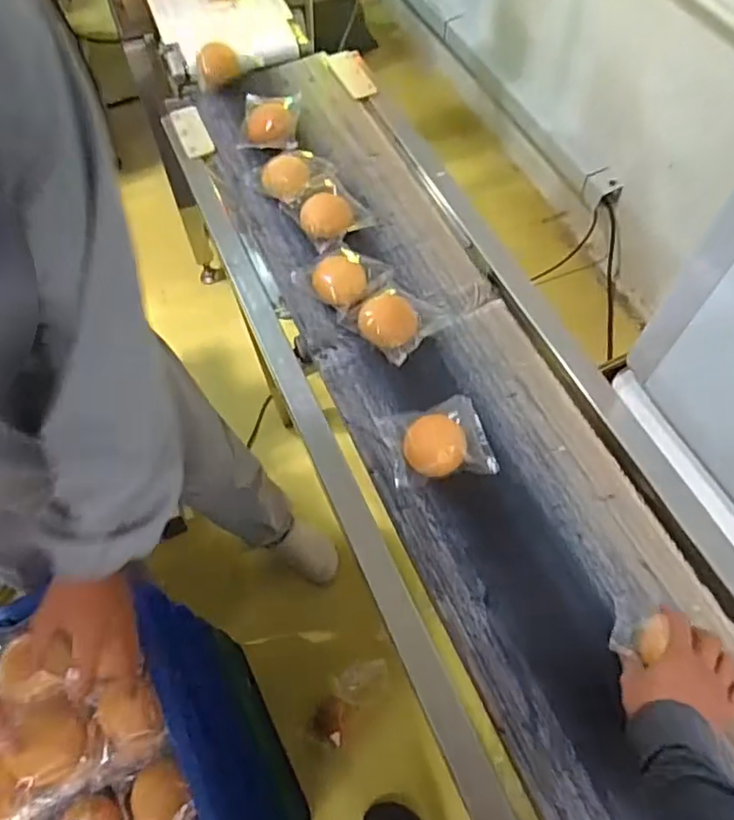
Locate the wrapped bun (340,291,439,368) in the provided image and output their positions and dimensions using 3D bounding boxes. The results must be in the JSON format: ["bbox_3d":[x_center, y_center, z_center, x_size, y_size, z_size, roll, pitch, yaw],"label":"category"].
[{"bbox_3d":[0.042,-0.128,0.854,0.110,0.042,0.115,0,64,1],"label":"wrapped bun"}]

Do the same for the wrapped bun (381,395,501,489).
[{"bbox_3d":[0.093,0.038,0.769,0.126,0.043,0.109,-8,64,-3],"label":"wrapped bun"}]

